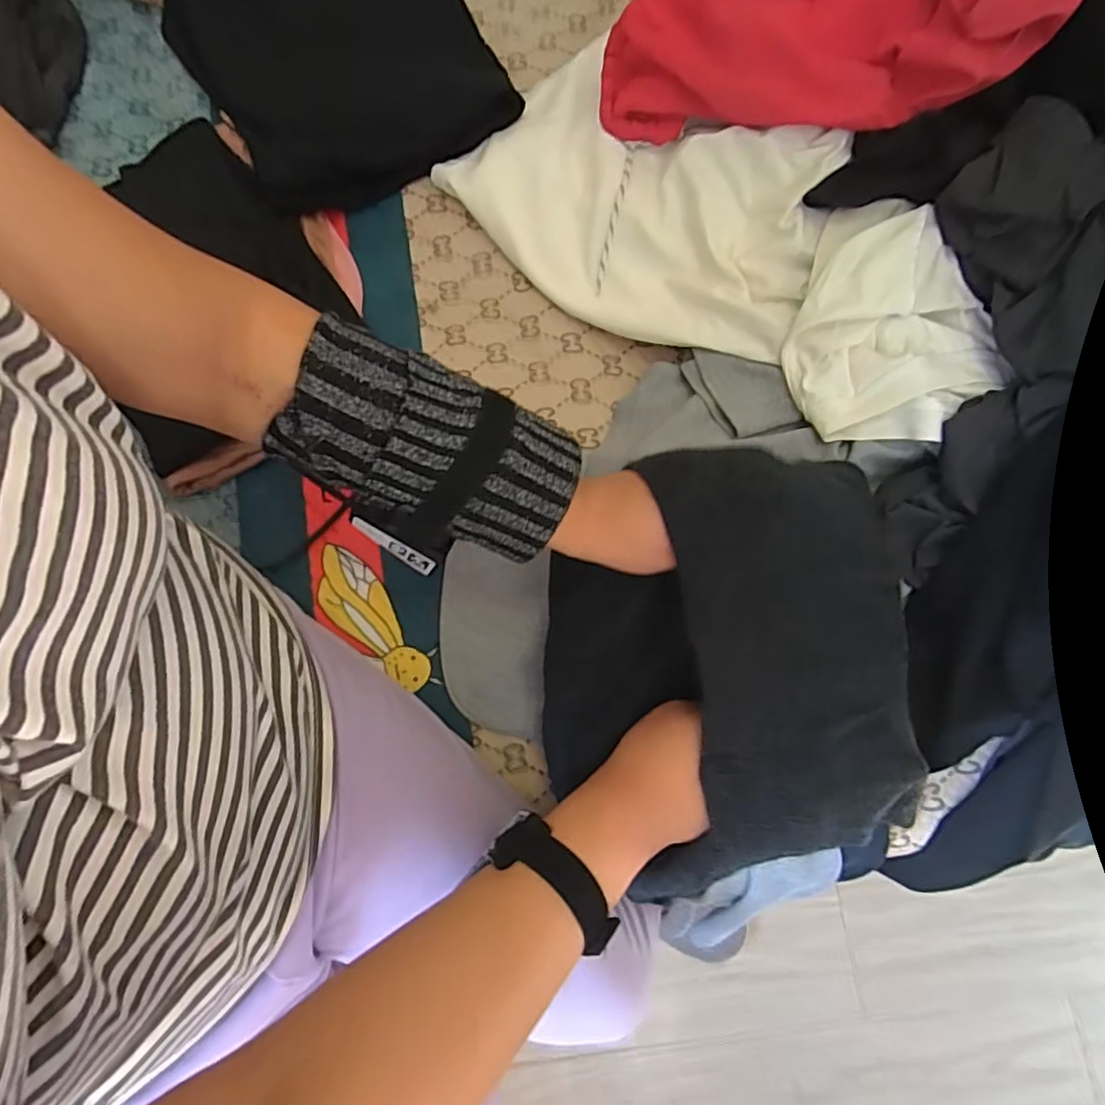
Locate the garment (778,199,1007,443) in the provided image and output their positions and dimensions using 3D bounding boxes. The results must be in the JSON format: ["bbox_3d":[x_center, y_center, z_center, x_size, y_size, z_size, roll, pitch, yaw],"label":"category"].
[{"bbox_3d":[0.276,-0.172,0.477,0.162,0.053,0.182,19,77,4],"label":"garment"}]

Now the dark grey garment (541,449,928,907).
[{"bbox_3d":[0.106,0.080,0.389,0.219,0.128,0.255,8,77,1],"label":"dark grey garment"}]

